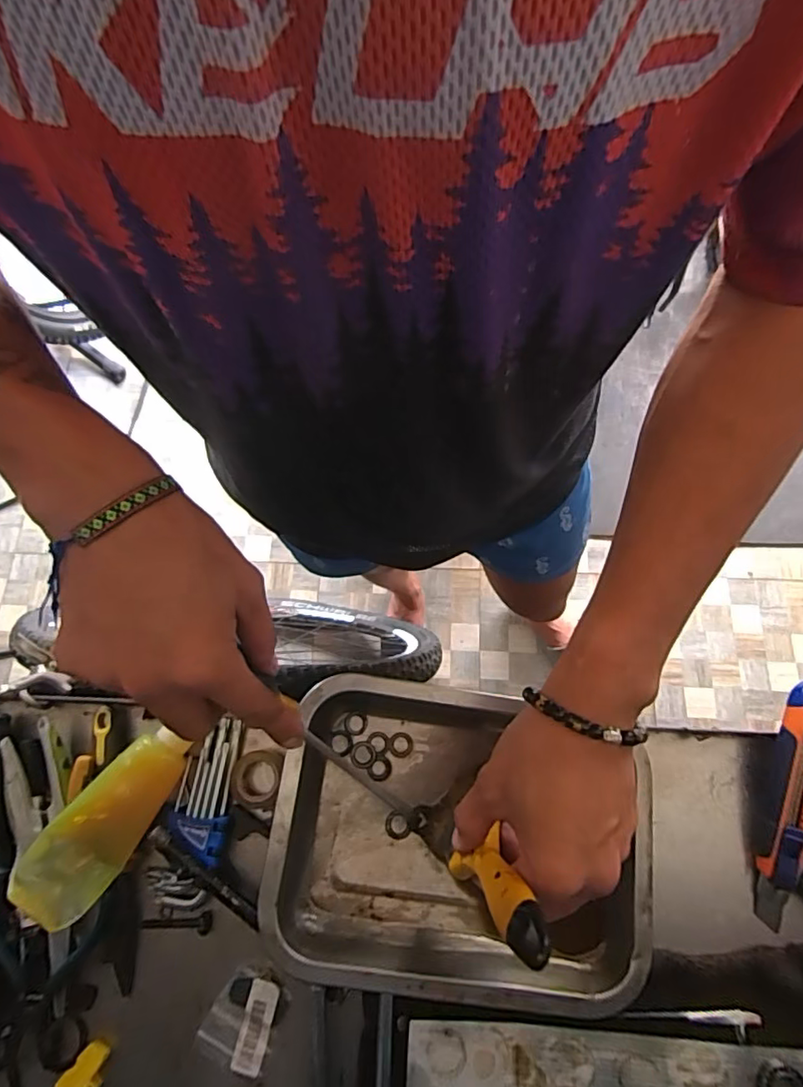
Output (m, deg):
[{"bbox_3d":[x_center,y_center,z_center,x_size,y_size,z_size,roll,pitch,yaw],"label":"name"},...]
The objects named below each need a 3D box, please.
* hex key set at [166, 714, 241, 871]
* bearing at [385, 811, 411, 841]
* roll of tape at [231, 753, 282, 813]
[{"bbox_3d":[-0.149,0.186,0.421,0.039,0.027,0.096,0,70,2],"label":"hex key set"},{"bbox_3d":[-0.003,0.210,0.413,0.019,0.004,0.019,-1,70,2],"label":"bearing"},{"bbox_3d":[-0.112,0.182,0.425,0.040,0.017,0.041,-1,70,2],"label":"roll of tape"}]

